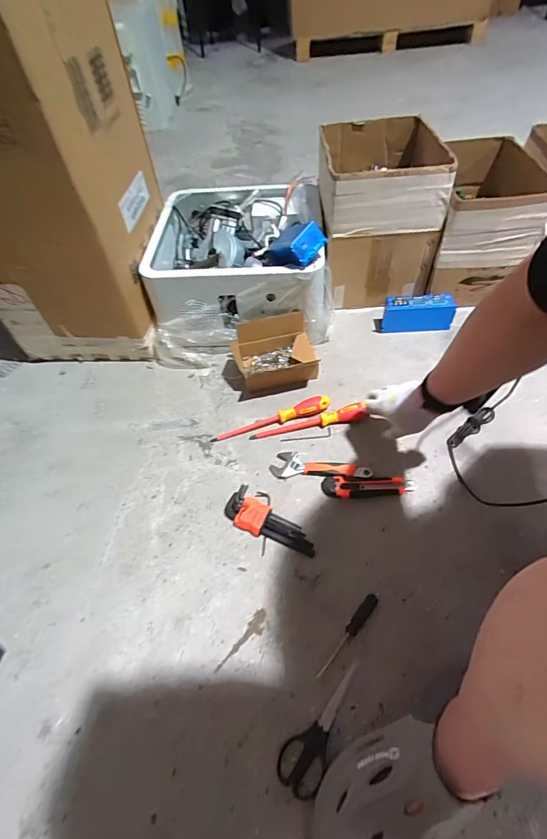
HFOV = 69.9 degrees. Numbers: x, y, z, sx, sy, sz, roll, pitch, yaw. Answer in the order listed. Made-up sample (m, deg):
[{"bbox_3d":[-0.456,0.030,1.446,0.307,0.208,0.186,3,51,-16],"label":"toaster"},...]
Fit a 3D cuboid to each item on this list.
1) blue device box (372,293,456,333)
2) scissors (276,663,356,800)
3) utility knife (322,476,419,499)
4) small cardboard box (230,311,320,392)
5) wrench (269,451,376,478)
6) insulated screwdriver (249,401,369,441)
[{"bbox_3d":[0.334,-0.250,0.924,0.173,0.076,0.047,-1,54,4],"label":"blue device box"},{"bbox_3d":[0.062,0.398,0.515,0.055,0.014,0.156,25,60,20],"label":"scissors"},{"bbox_3d":[0.172,0.122,0.709,0.164,0.014,0.042,0,55,5],"label":"utility knife"},{"bbox_3d":[0.006,-0.146,0.867,0.169,0.090,0.141,-14,55,-6],"label":"small cardboard box"},{"bbox_3d":[0.088,0.086,0.745,0.184,0.011,0.053,-1,54,4],"label":"wrench"},{"bbox_3d":[0.070,0.009,0.798,0.231,0.025,0.026,-14,54,4],"label":"insulated screwdriver"}]

